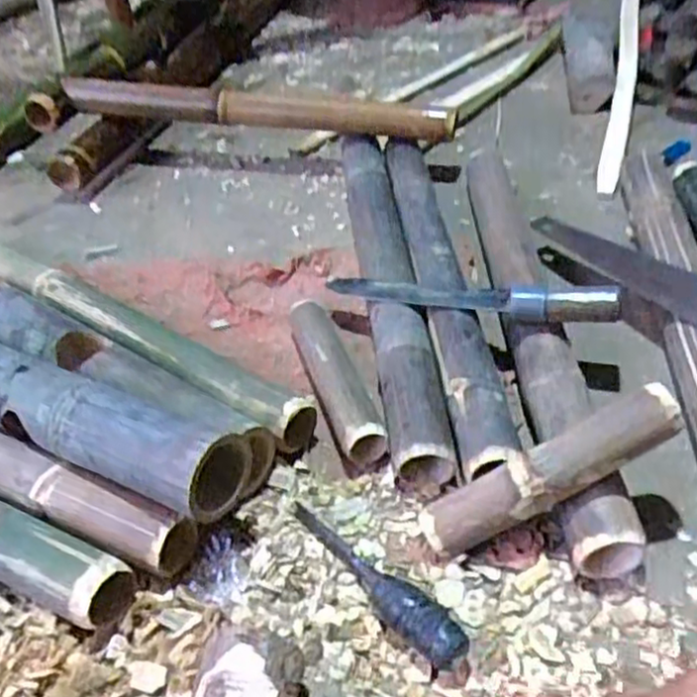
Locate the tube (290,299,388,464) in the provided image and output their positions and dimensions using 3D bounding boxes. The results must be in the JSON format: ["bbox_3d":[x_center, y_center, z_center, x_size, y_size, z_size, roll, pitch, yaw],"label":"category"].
[{"bbox_3d":[-0.016,0.027,0.778,0.049,0.047,0.237,-15,43,-11],"label":"tube"}]

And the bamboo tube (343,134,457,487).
[{"bbox_3d":[0.046,-0.106,0.926,0.069,0.066,0.658,-6,42,-1],"label":"bamboo tube"}]

